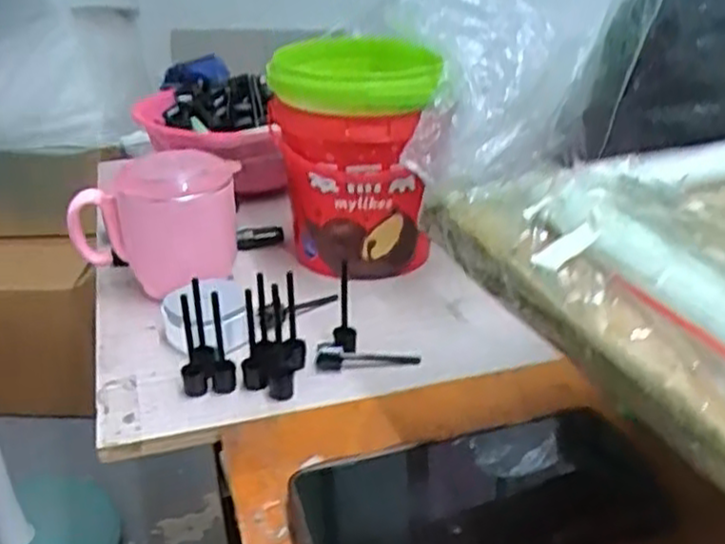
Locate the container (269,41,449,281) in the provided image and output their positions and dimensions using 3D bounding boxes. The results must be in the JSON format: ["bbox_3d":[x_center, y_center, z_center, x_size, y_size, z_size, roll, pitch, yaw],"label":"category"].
[{"bbox_3d":[-0.007,-0.084,0.575,0.115,0.155,0.128,-3,27,-4],"label":"container"}]

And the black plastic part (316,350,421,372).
[{"bbox_3d":[0.003,0.053,0.465,0.063,0.013,0.013,-3,27,-5],"label":"black plastic part"}]

